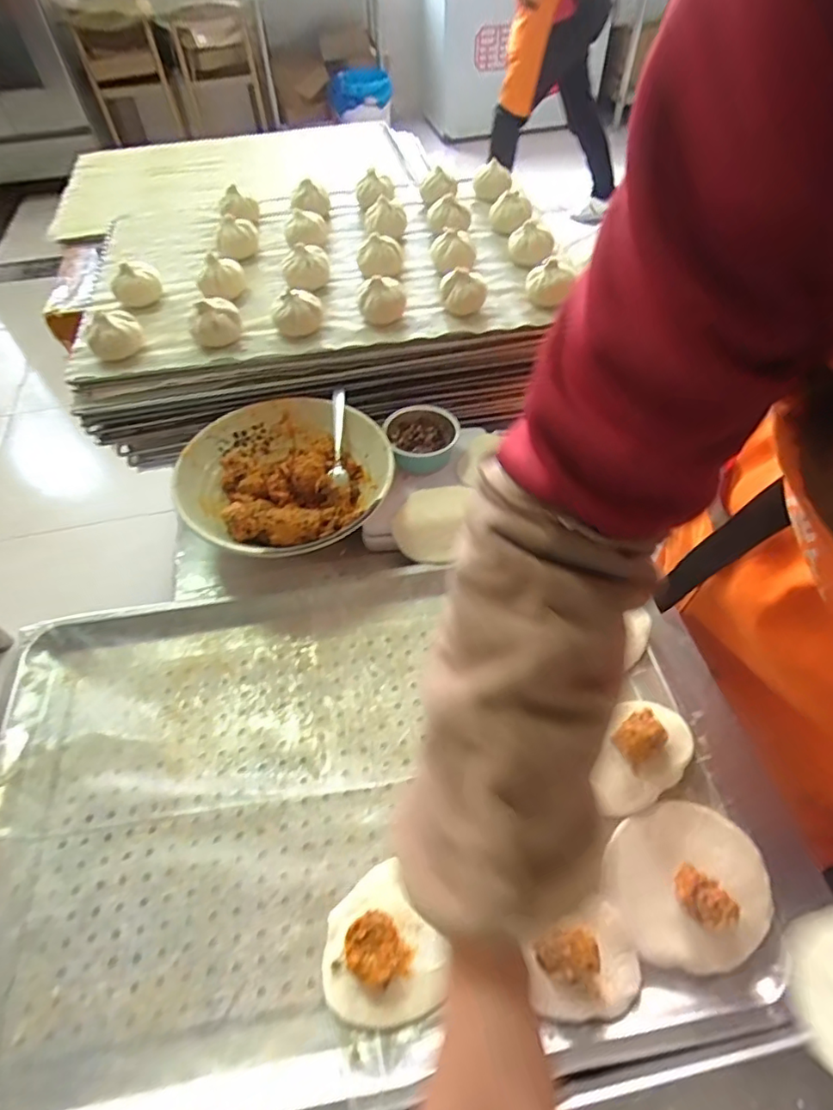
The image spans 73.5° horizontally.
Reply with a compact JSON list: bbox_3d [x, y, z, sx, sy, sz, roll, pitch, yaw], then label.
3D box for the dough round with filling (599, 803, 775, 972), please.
[{"bbox_3d":[0.194,0.233,0.401,0.107,0.035,0.099,-1,53,1],"label":"dough round with filling"}]

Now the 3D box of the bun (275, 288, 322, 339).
[{"bbox_3d":[-0.130,-0.267,0.614,0.050,0.040,0.050,-11,53,-6],"label":"bun"}]

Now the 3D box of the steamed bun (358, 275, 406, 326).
[{"bbox_3d":[-0.038,-0.288,0.629,0.049,0.041,0.049,-3,53,0],"label":"steamed bun"}]

